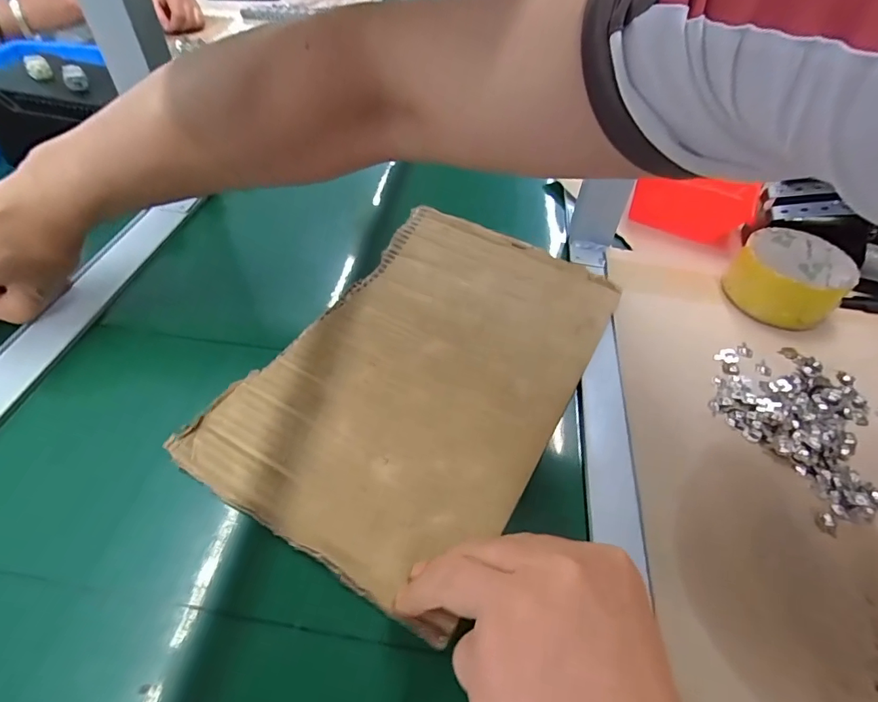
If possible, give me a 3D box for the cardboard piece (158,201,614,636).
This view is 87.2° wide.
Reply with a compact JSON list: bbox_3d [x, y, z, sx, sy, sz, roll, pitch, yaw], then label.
[{"bbox_3d":[-0.006,0.005,0.361,0.210,0.006,0.320,26,54,18],"label":"cardboard piece"}]

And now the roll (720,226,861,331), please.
[{"bbox_3d":[0.311,-0.067,0.412,0.084,0.045,0.081,1,48,-2],"label":"roll"}]

